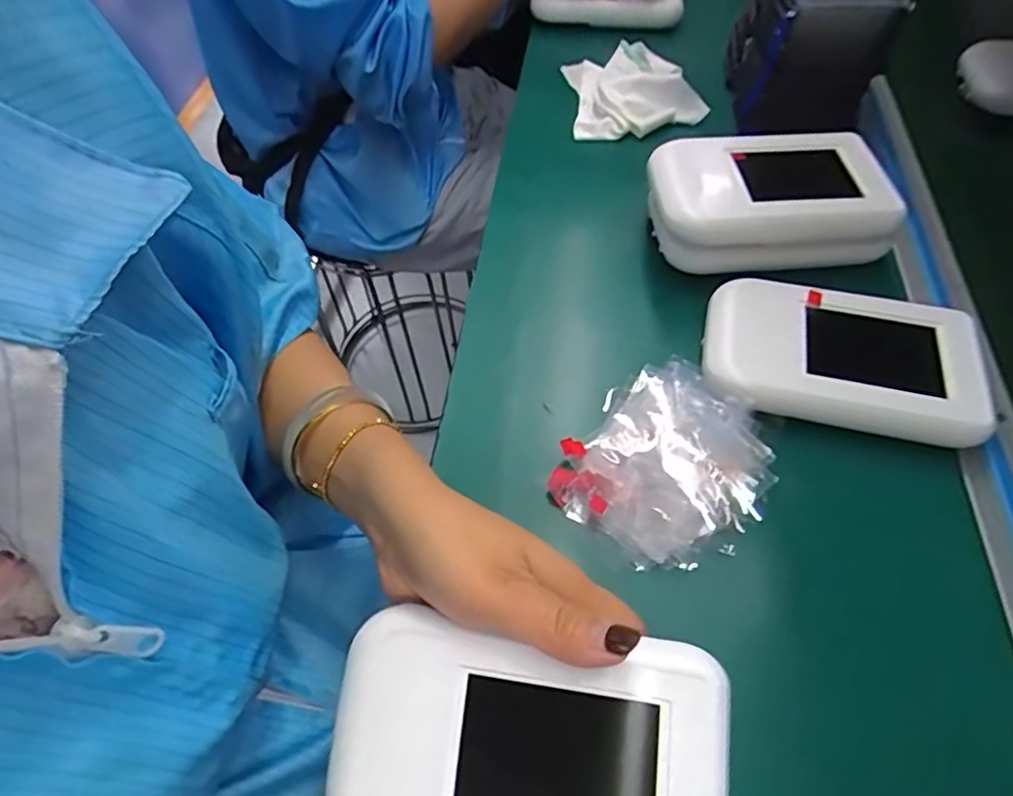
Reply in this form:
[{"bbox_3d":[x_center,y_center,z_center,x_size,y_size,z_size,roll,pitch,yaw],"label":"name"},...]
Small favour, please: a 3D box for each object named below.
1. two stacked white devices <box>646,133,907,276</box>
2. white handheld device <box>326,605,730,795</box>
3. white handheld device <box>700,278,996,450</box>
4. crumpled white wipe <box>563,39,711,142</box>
[{"bbox_3d":[0.176,-0.135,0.407,0.151,0.057,0.090,-4,57,1],"label":"two stacked white devices"},{"bbox_3d":[0.007,0.141,0.238,0.146,0.033,0.090,6,76,11],"label":"white handheld device"},{"bbox_3d":[0.199,-0.025,0.350,0.152,0.024,0.088,11,58,11],"label":"white handheld device"},{"bbox_3d":[0.111,-0.281,0.528,0.107,0.034,0.124,-5,57,0],"label":"crumpled white wipe"}]

